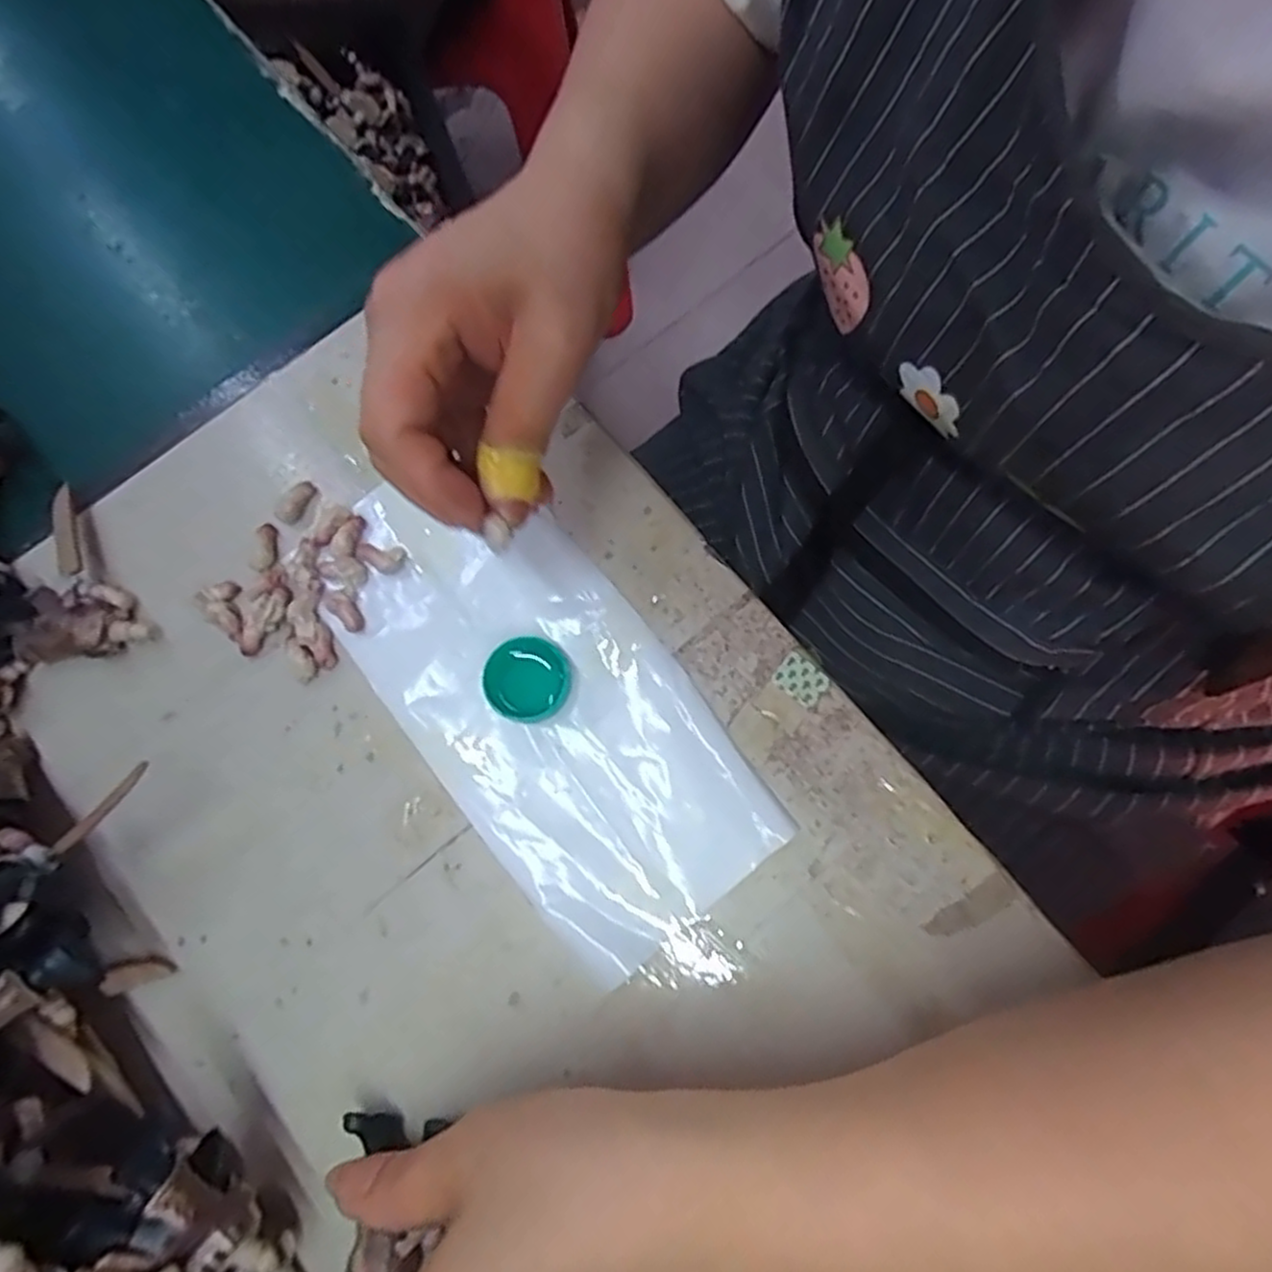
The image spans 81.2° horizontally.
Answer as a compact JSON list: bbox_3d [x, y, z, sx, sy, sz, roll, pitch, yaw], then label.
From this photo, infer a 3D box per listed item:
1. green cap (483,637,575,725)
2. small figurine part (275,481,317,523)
[{"bbox_3d":[-0.041,0.017,0.286,0.031,0.013,0.032,0,76,1],"label":"green cap"},{"bbox_3d":[-0.142,-0.056,0.310,0.007,0.009,0.019,36,79,10],"label":"small figurine part"}]

